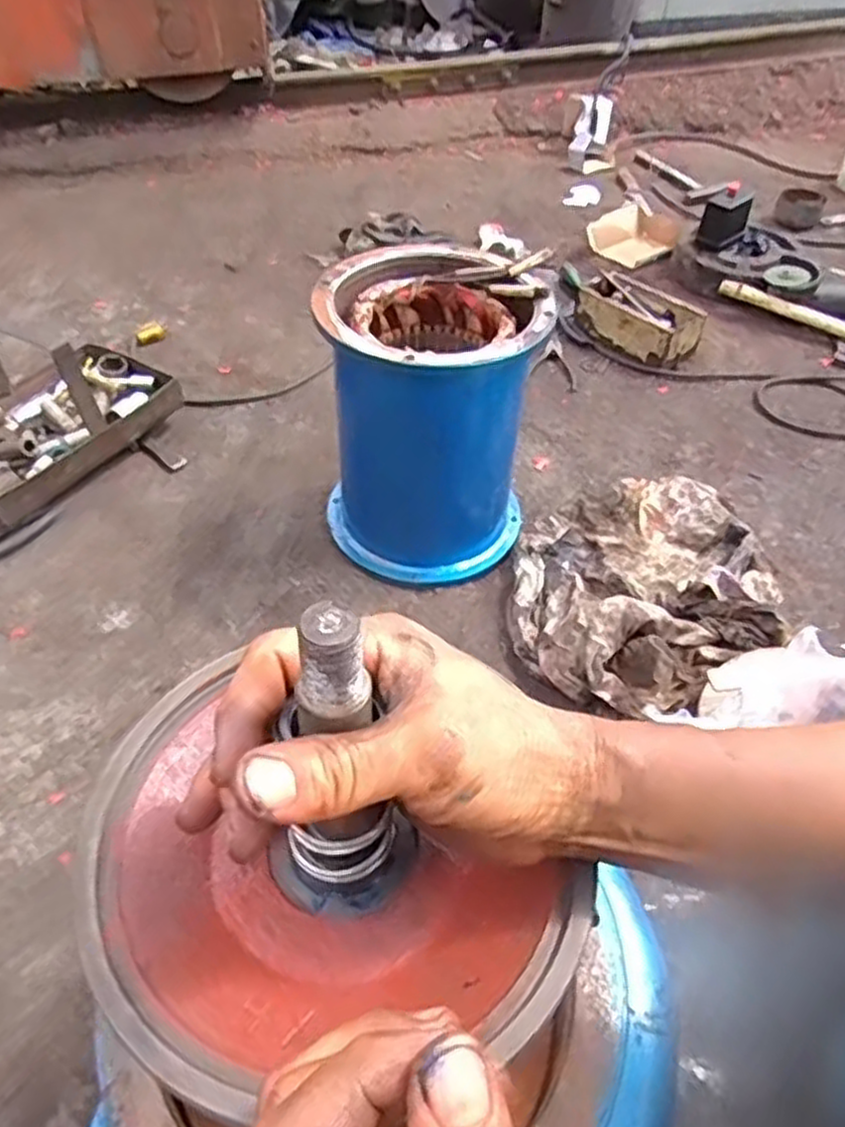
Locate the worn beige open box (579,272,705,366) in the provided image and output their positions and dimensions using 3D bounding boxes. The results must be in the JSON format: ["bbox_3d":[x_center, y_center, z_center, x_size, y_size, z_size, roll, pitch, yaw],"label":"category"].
[{"bbox_3d":[0.380,-0.425,1.345,0.129,0.064,0.219,-35,56,-27],"label":"worn beige open box"}]

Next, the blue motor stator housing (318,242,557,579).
[{"bbox_3d":[0.010,-0.168,0.929,0.237,0.329,0.250,-1,47,1],"label":"blue motor stator housing"}]

